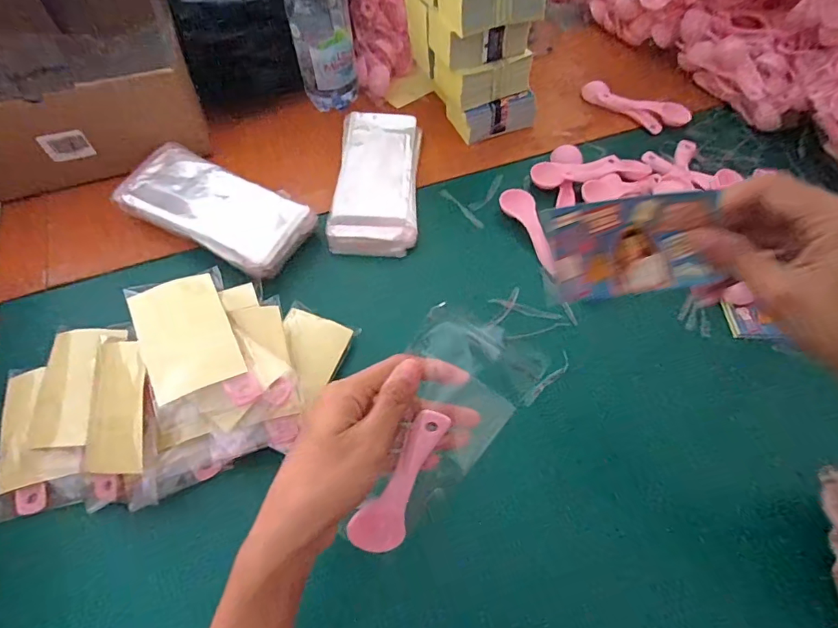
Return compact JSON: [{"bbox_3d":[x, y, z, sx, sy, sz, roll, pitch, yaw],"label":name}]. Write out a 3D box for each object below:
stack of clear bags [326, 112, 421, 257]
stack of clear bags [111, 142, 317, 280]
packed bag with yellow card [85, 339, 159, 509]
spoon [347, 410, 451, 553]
[{"bbox_3d":[-0.045,-0.150,0.512,0.088,0.022,0.195,2,59,0],"label":"stack of clear bags"},{"bbox_3d":[-0.206,-0.105,0.467,0.195,0.032,0.089,26,61,13],"label":"stack of clear bags"},{"bbox_3d":[-0.221,0.078,0.338,0.064,0.007,0.122,-13,80,21],"label":"packed bag with yellow card"},{"bbox_3d":[-0.008,0.106,0.282,0.032,0.103,0.005,27,17,-11],"label":"spoon"}]

